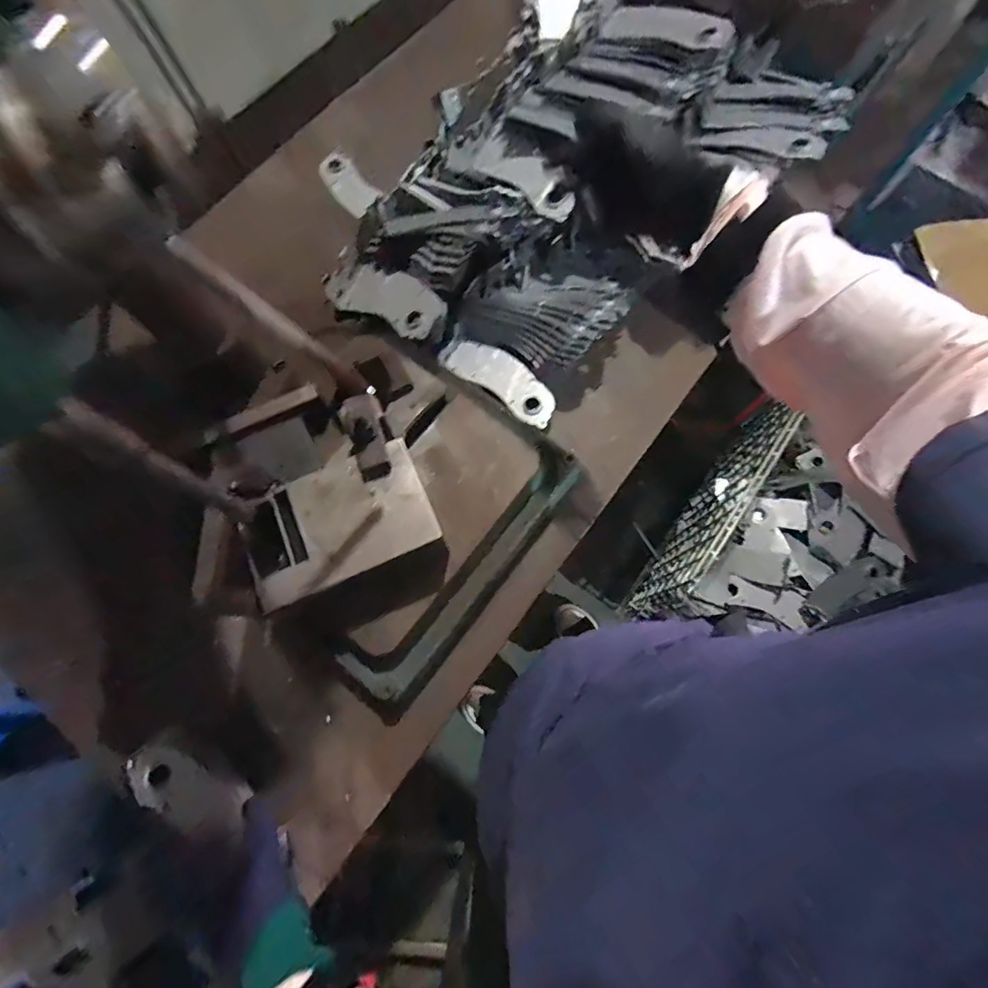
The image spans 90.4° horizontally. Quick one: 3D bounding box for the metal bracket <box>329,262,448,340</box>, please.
[{"bbox_3d":[-0.141,-0.261,0.653,0.194,0.018,0.080,31,77,27],"label":"metal bracket"}]

